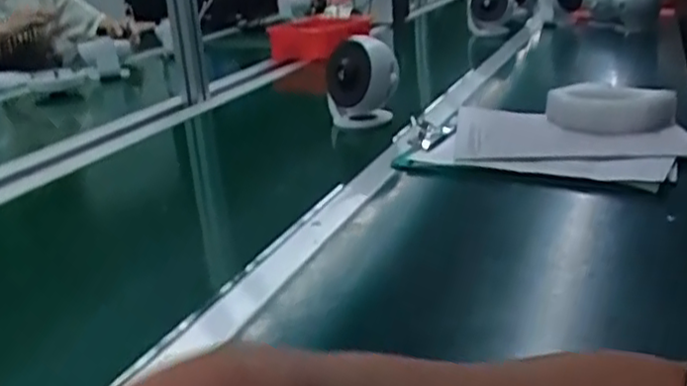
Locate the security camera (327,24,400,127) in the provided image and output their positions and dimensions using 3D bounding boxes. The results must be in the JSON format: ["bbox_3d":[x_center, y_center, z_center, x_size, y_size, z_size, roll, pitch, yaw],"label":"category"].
[{"bbox_3d":[0.030,-0.187,1.140,0.103,0.133,0.087,-6,22,-10],"label":"security camera"}]

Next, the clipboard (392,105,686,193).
[{"bbox_3d":[0.253,-0.062,0.911,0.374,0.033,0.213,9,24,26],"label":"clipboard"}]

